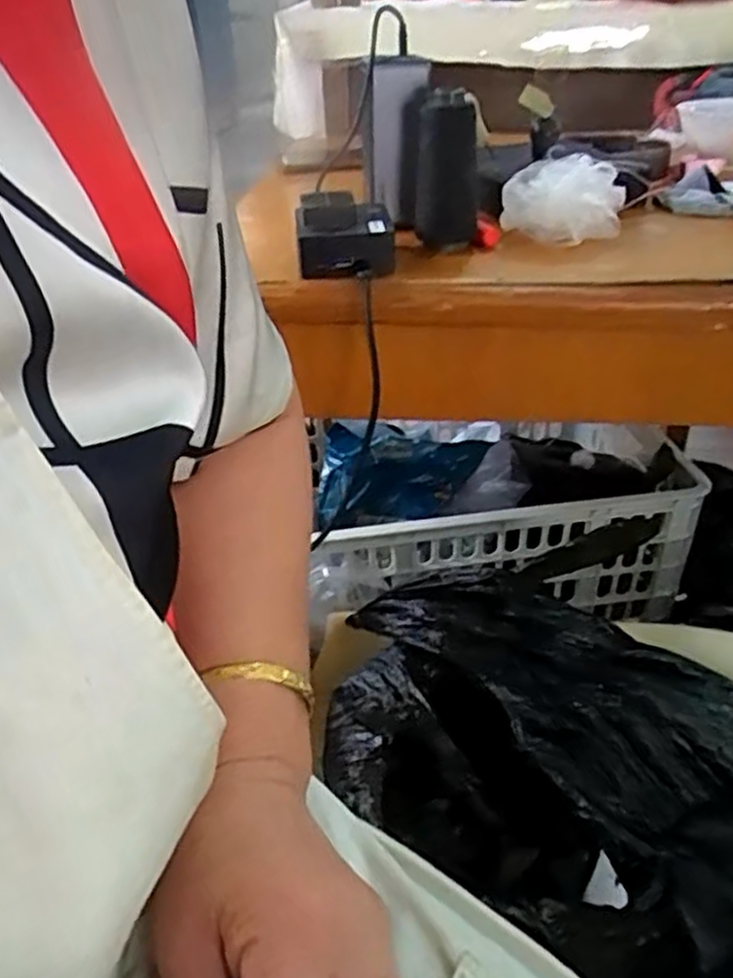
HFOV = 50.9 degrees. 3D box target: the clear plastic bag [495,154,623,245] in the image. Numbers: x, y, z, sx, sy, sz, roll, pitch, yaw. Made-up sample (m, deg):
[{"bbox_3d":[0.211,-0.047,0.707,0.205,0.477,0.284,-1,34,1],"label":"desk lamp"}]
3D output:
[{"bbox_3d":[0.156,-0.232,0.617,0.095,0.049,0.066,8,35,14],"label":"clear plastic bag"}]

